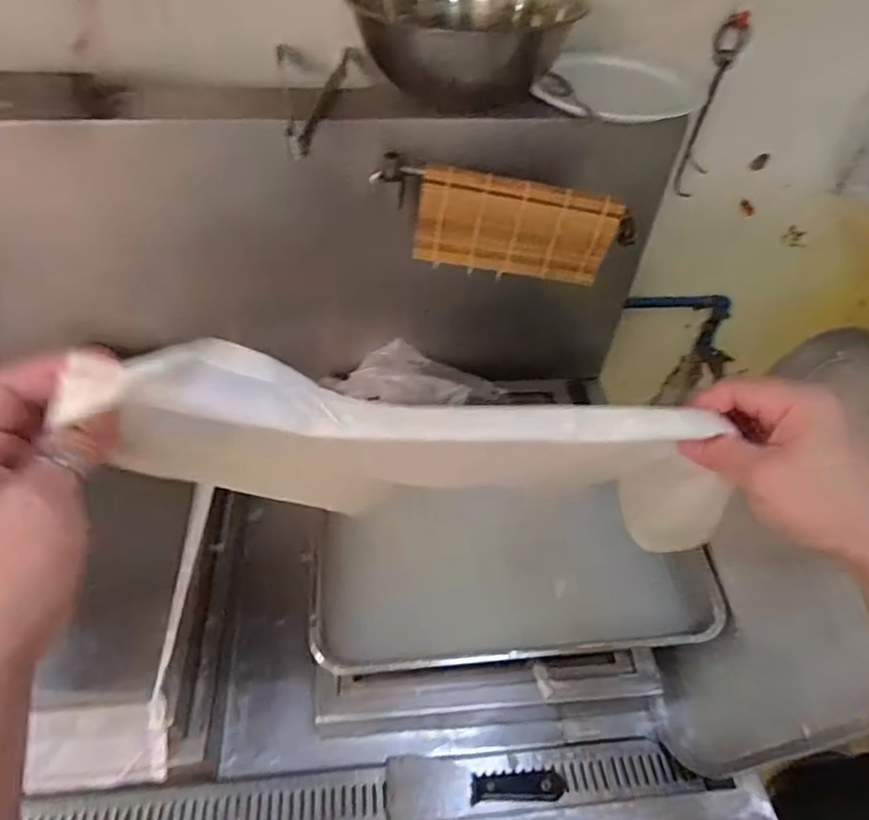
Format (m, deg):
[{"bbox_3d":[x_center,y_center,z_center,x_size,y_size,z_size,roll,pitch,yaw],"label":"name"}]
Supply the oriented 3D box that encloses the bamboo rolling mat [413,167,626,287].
[{"bbox_3d":[0.102,-0.227,0.754,0.243,0.130,0.024,3,48,-1],"label":"bamboo rolling mat"}]

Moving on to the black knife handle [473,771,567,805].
[{"bbox_3d":[0.101,0.447,0.701,0.111,0.010,0.030,-1,48,-5],"label":"black knife handle"}]

